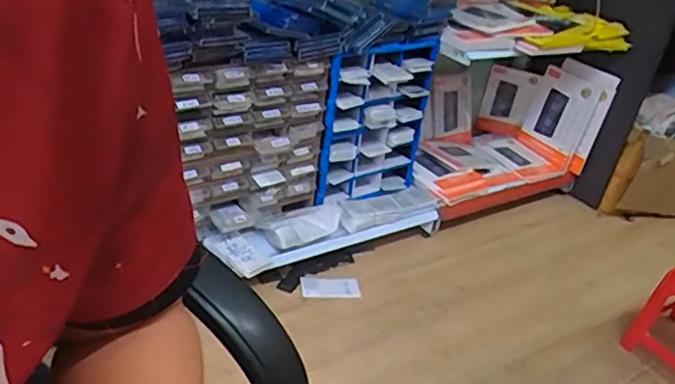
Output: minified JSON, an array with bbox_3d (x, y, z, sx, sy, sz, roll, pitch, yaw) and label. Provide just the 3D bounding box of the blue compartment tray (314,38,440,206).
[{"bbox_3d":[0.106,-0.188,1.727,0.378,0.488,0.081,-9,31,-34],"label":"blue compartment tray"}]

